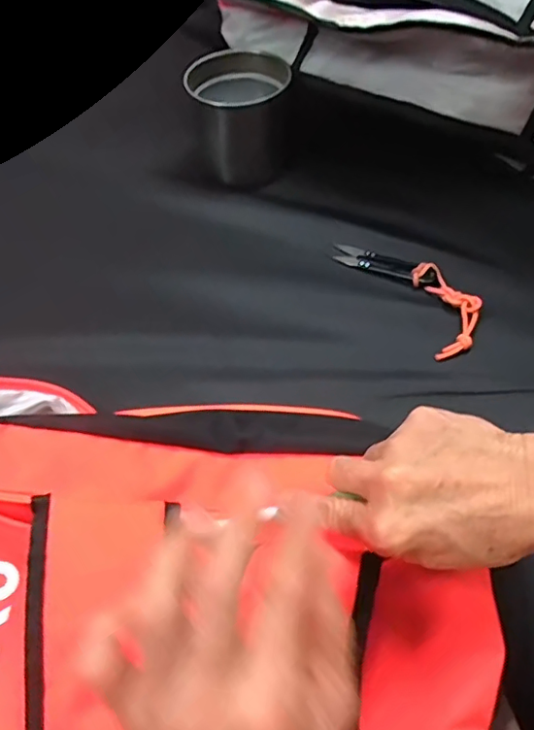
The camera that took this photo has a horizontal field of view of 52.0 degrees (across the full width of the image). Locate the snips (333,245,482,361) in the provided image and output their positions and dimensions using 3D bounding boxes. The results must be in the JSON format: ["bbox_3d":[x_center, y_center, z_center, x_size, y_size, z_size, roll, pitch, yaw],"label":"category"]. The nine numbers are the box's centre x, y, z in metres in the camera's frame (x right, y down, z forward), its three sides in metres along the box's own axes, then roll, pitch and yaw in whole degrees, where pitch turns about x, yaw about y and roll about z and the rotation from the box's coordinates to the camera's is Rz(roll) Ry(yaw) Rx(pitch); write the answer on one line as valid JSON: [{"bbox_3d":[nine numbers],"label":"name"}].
[{"bbox_3d":[0.125,-0.073,0.479,0.057,0.021,0.153,-28,58,-16],"label":"snips"}]

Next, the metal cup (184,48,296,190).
[{"bbox_3d":[-0.028,-0.263,0.580,0.100,0.101,0.102,-1,55,2],"label":"metal cup"}]

